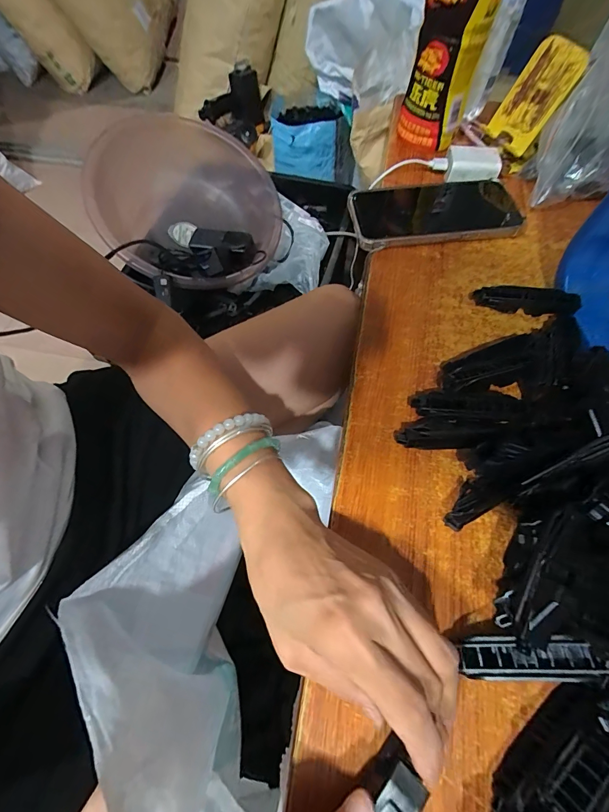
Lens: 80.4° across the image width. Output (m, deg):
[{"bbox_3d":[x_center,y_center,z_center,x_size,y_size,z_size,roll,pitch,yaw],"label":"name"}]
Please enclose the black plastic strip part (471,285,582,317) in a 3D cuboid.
[{"bbox_3d":[0.191,-0.091,0.313,0.080,0.023,0.011,12,63,20],"label":"black plastic strip part"}]

